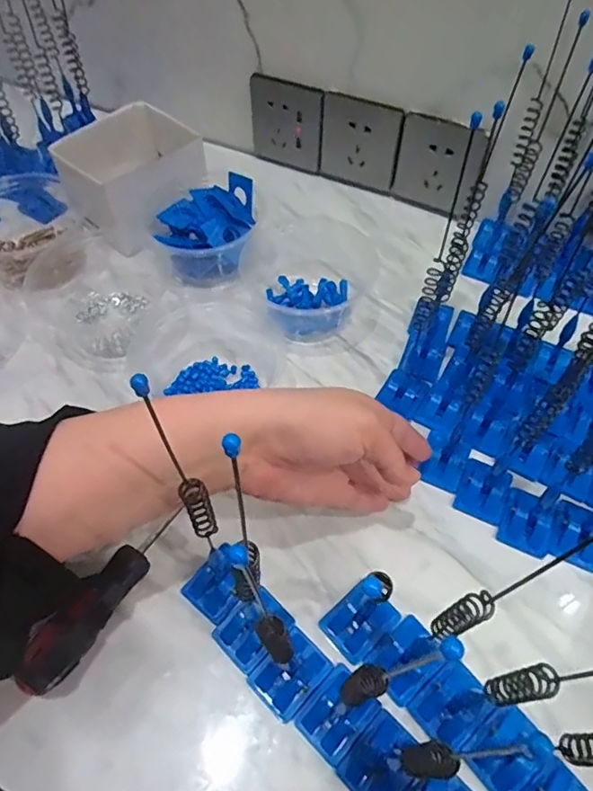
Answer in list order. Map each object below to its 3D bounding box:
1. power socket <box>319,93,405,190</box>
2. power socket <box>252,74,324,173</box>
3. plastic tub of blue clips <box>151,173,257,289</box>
[{"bbox_3d":[0.068,-0.266,0.573,0.085,0.084,0.008,22,59,14],"label":"power socket"},{"bbox_3d":[-0.009,-0.298,0.594,0.081,0.087,0.013,17,58,11],"label":"power socket"},{"bbox_3d":[-0.082,-0.149,0.515,0.095,0.056,0.092,0,57,1],"label":"plastic tub of blue clips"}]

